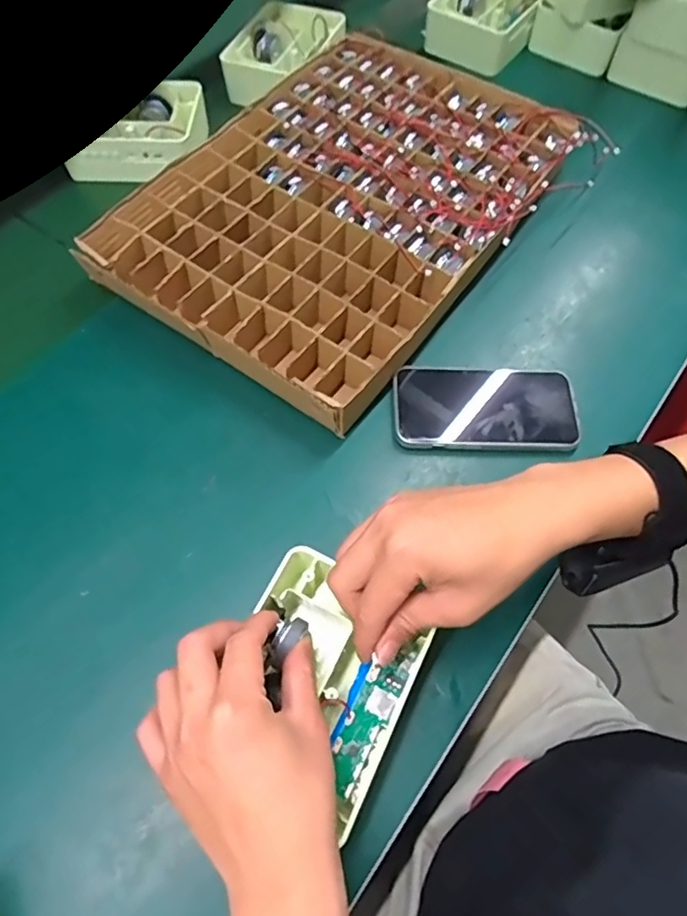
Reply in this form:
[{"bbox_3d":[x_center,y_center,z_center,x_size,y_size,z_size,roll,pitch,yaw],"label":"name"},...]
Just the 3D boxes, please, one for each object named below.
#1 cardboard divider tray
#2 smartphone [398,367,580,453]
[{"bbox_3d":[0.003,-0.243,0.554,0.301,0.049,0.423,32,67,15],"label":"cardboard divider tray"},{"bbox_3d":[0.117,-0.041,0.472,0.147,0.011,0.076,2,63,0],"label":"smartphone"}]

